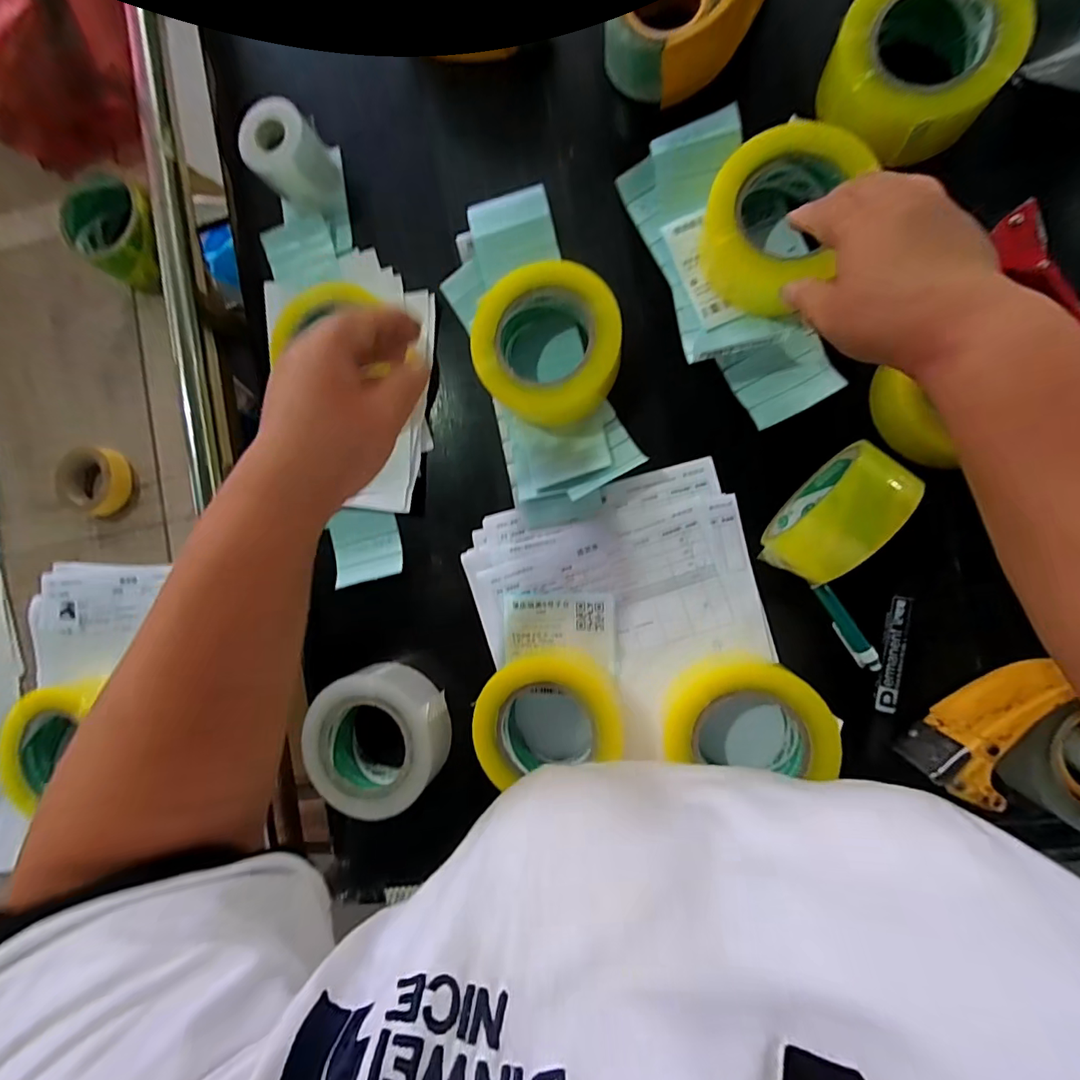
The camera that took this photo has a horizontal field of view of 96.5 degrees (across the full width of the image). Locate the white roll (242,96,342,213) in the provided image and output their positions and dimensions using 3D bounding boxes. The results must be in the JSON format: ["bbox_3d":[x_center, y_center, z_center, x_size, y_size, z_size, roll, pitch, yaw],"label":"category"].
[{"bbox_3d":[-0.245,-0.376,0.481,0.071,0.071,0.072,0,89,9],"label":"white roll"}]

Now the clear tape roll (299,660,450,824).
[{"bbox_3d":[-0.153,0.188,0.462,0.126,0.054,0.126,0,89,9],"label":"clear tape roll"}]

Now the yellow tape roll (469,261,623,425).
[{"bbox_3d":[0.007,-0.167,0.425,0.124,0.064,0.115,0,89,9],"label":"yellow tape roll"}]

